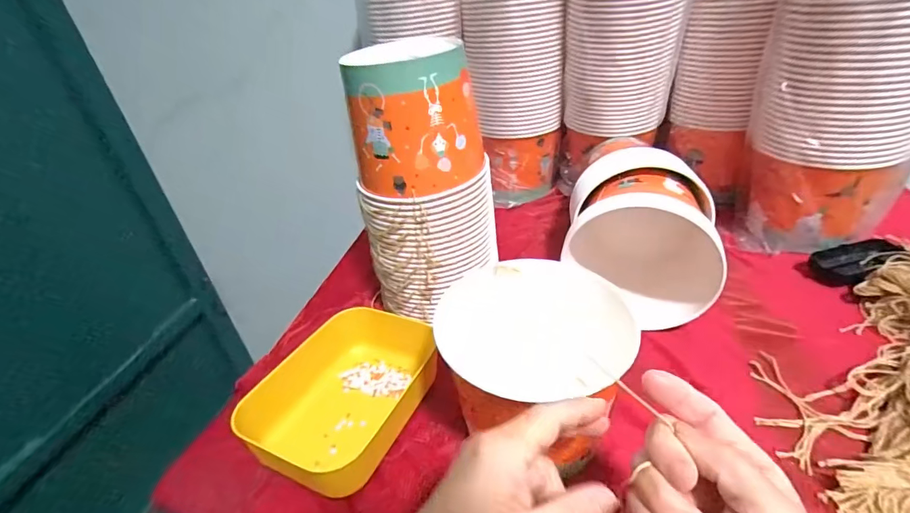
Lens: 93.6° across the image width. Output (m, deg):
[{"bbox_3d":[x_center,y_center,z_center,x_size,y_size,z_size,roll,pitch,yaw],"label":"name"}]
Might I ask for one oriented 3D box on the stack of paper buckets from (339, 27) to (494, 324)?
[{"bbox_3d":[-0.036,-0.085,0.515,0.124,0.294,0.140,13,38,28],"label":"stack of paper buckets"}]

